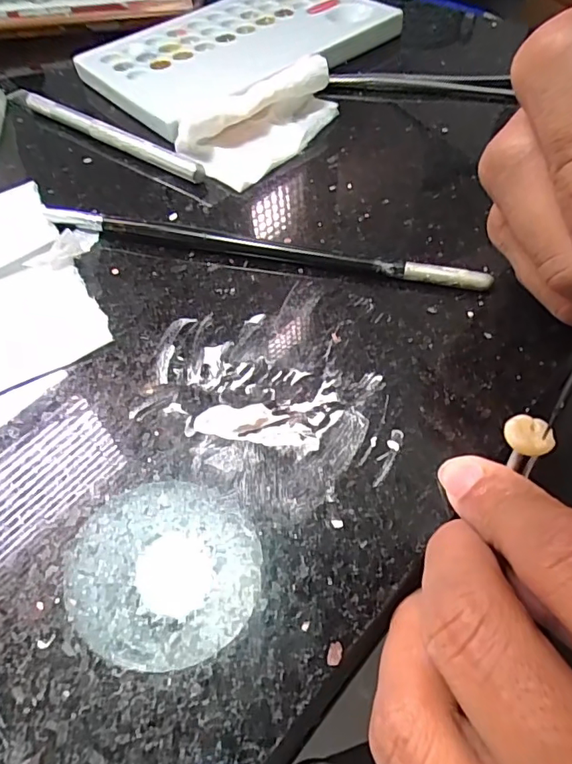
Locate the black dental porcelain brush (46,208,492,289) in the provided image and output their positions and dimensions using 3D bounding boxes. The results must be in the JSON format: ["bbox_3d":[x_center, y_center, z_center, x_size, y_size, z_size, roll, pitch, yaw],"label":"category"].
[{"bbox_3d":[-0.013,-0.048,0.182,0.161,0.006,0.005,11,56,12],"label":"black dental porcelain brush"}]

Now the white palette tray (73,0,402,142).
[{"bbox_3d":[-0.024,-0.181,0.272,0.152,0.012,0.097,-37,60,-20],"label":"white palette tray"}]

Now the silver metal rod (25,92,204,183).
[{"bbox_3d":[-0.081,-0.113,0.231,0.114,0.008,0.006,31,63,23],"label":"silver metal rod"}]

